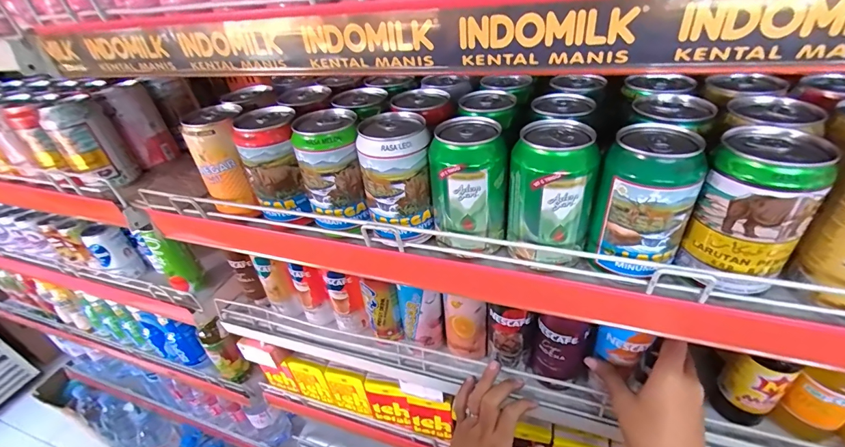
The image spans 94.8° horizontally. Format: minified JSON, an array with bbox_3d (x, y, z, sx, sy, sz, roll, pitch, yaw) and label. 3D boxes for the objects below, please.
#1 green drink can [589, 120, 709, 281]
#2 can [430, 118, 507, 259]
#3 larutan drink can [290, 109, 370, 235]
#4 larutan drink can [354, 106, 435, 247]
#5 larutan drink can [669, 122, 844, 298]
[{"bbox_3d":[0.164,-0.015,0.287,0.058,0.098,0.055,-4,37,3],"label":"green drink can"},{"bbox_3d":[0.039,-0.030,0.334,0.060,0.104,0.057,-5,37,3],"label":"can"},{"bbox_3d":[-0.085,-0.048,0.378,0.056,0.104,0.058,-11,37,-5],"label":"larutan drink can"},{"bbox_3d":[-0.022,-0.040,0.357,0.059,0.105,0.058,-11,37,-5],"label":"larutan drink can"},{"bbox_3d":[0.222,-0.006,0.265,0.059,0.098,0.065,23,46,34],"label":"larutan drink can"}]

